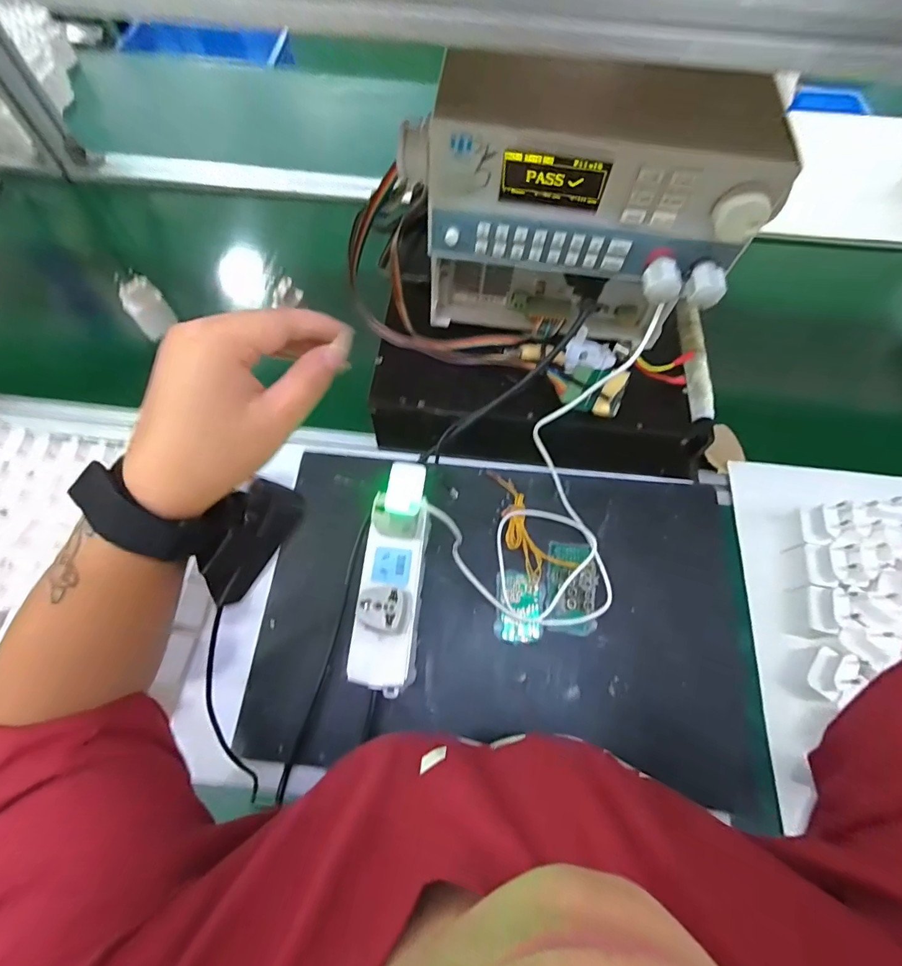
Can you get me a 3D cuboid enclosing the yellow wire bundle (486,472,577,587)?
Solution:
[{"bbox_3d":[0.068,0.044,0.460,0.046,0.013,0.124,-31,70,-14],"label":"yellow wire bundle"}]

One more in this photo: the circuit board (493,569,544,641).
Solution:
[{"bbox_3d":[0.065,0.117,0.436,0.042,0.008,0.064,3,66,0],"label":"circuit board"}]

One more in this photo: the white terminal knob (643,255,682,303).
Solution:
[{"bbox_3d":[0.141,-0.136,0.305,0.022,0.019,0.024,14,66,5],"label":"white terminal knob"}]

